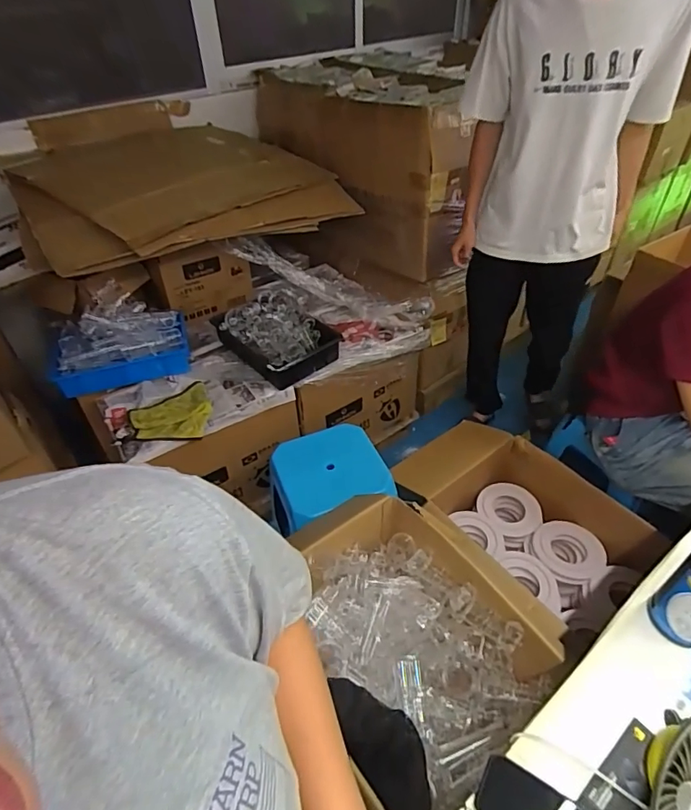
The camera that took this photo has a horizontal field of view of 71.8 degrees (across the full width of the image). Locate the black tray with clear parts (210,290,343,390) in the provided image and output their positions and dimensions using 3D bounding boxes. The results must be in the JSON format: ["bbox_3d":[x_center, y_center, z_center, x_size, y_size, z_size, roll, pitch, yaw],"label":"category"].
[{"bbox_3d":[-0.239,-0.243,1.663,0.292,0.132,0.392,-32,51,-28],"label":"black tray with clear parts"}]

